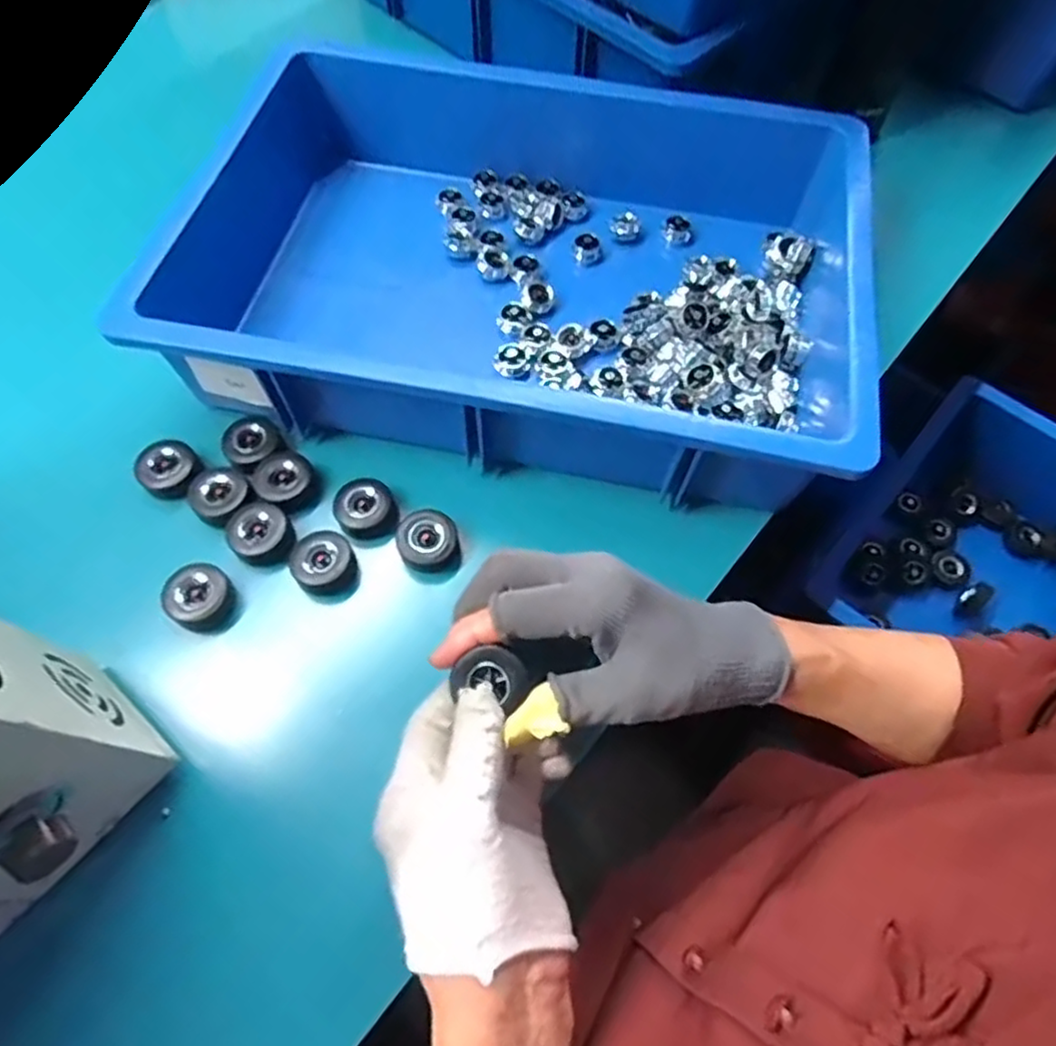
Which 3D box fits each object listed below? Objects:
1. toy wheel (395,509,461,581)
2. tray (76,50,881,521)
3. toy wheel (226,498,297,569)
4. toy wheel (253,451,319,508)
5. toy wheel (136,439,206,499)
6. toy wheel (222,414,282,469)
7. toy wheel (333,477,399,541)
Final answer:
[{"bbox_3d":[-0.063,0.013,0.434,0.037,0.022,0.038,1,63,-1],"label":"toy wheel"},{"bbox_3d":[-0.003,-0.178,0.495,0.453,0.109,0.305,12,64,4],"label":"tray"},{"bbox_3d":[-0.168,0.007,0.433,0.040,0.018,0.037,1,63,-1],"label":"toy wheel"},{"bbox_3d":[-0.160,-0.028,0.455,0.036,0.025,0.031,-34,69,-17],"label":"toy wheel"},{"bbox_3d":[-0.232,-0.034,0.449,0.036,0.021,0.038,1,63,-1],"label":"toy wheel"},{"bbox_3d":[-0.185,-0.056,0.458,0.036,0.016,0.030,-40,71,-19],"label":"toy wheel"},{"bbox_3d":[-0.105,-0.008,0.445,0.037,0.024,0.038,1,63,-1],"label":"toy wheel"}]

